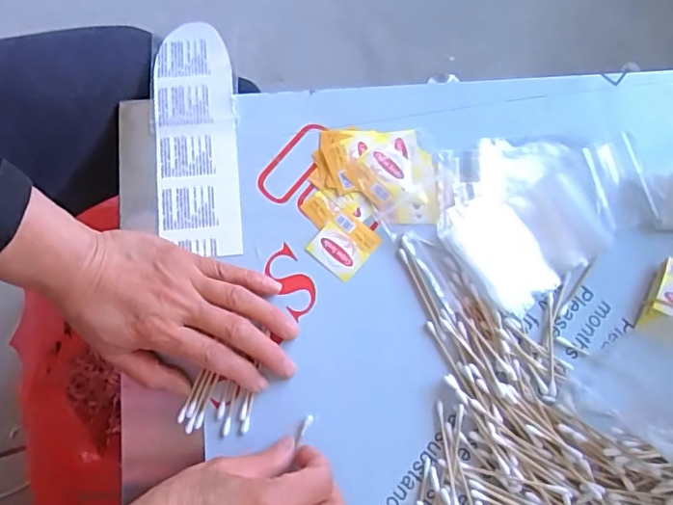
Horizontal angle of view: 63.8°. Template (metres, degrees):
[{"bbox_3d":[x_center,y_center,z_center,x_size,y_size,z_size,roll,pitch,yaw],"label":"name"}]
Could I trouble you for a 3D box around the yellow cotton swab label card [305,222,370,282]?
[{"bbox_3d":[0.001,0.000,0.395,0.038,0.004,0.027,40,81,6],"label":"yellow cotton swab label card"}]

